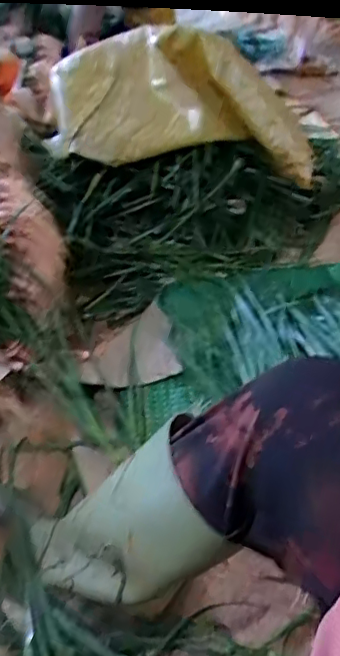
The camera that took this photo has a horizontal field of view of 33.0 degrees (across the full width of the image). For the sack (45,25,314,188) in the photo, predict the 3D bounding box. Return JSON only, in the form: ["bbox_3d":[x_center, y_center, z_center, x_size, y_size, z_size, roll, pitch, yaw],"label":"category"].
[{"bbox_3d":[-0.020,-0.440,1.091,0.548,0.212,0.278,14,43,24],"label":"sack"}]

